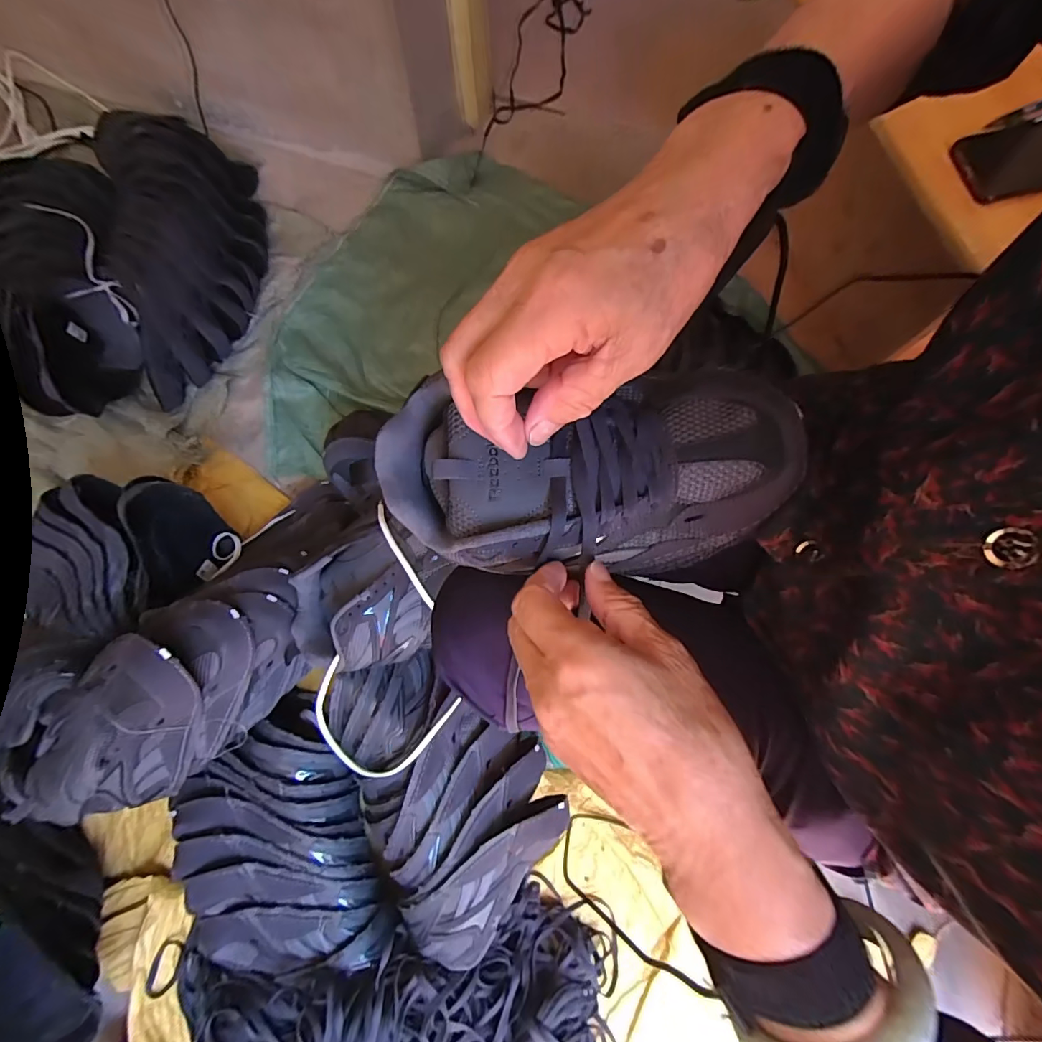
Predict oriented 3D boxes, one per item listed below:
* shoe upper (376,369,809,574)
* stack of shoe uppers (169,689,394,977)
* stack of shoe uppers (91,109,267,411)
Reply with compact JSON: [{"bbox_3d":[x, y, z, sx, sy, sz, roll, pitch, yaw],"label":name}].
[{"bbox_3d":[0.035,-0.028,0.279,0.233,0.074,0.111,-3,76,3],"label":"shoe upper"},{"bbox_3d":[-0.285,0.386,0.592,0.191,0.130,0.290,-25,77,-6],"label":"stack of shoe uppers"},{"bbox_3d":[-0.554,-0.447,0.794,0.183,0.149,0.432,-11,76,-2],"label":"stack of shoe uppers"}]

